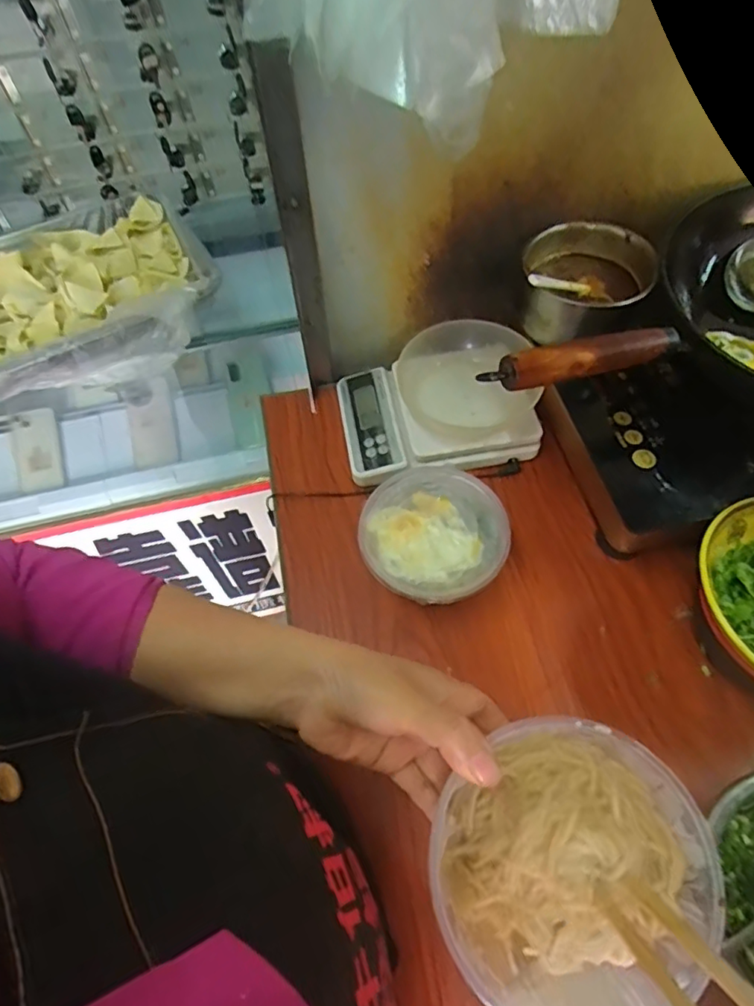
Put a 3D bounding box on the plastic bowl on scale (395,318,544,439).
[{"bbox_3d":[0.099,-0.140,0.652,0.148,0.054,0.141,-1,58,2],"label":"plastic bowl on scale"}]

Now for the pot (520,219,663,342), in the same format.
[{"bbox_3d":[0.225,-0.242,0.609,0.123,0.067,0.117,-1,58,2],"label":"pot"}]

